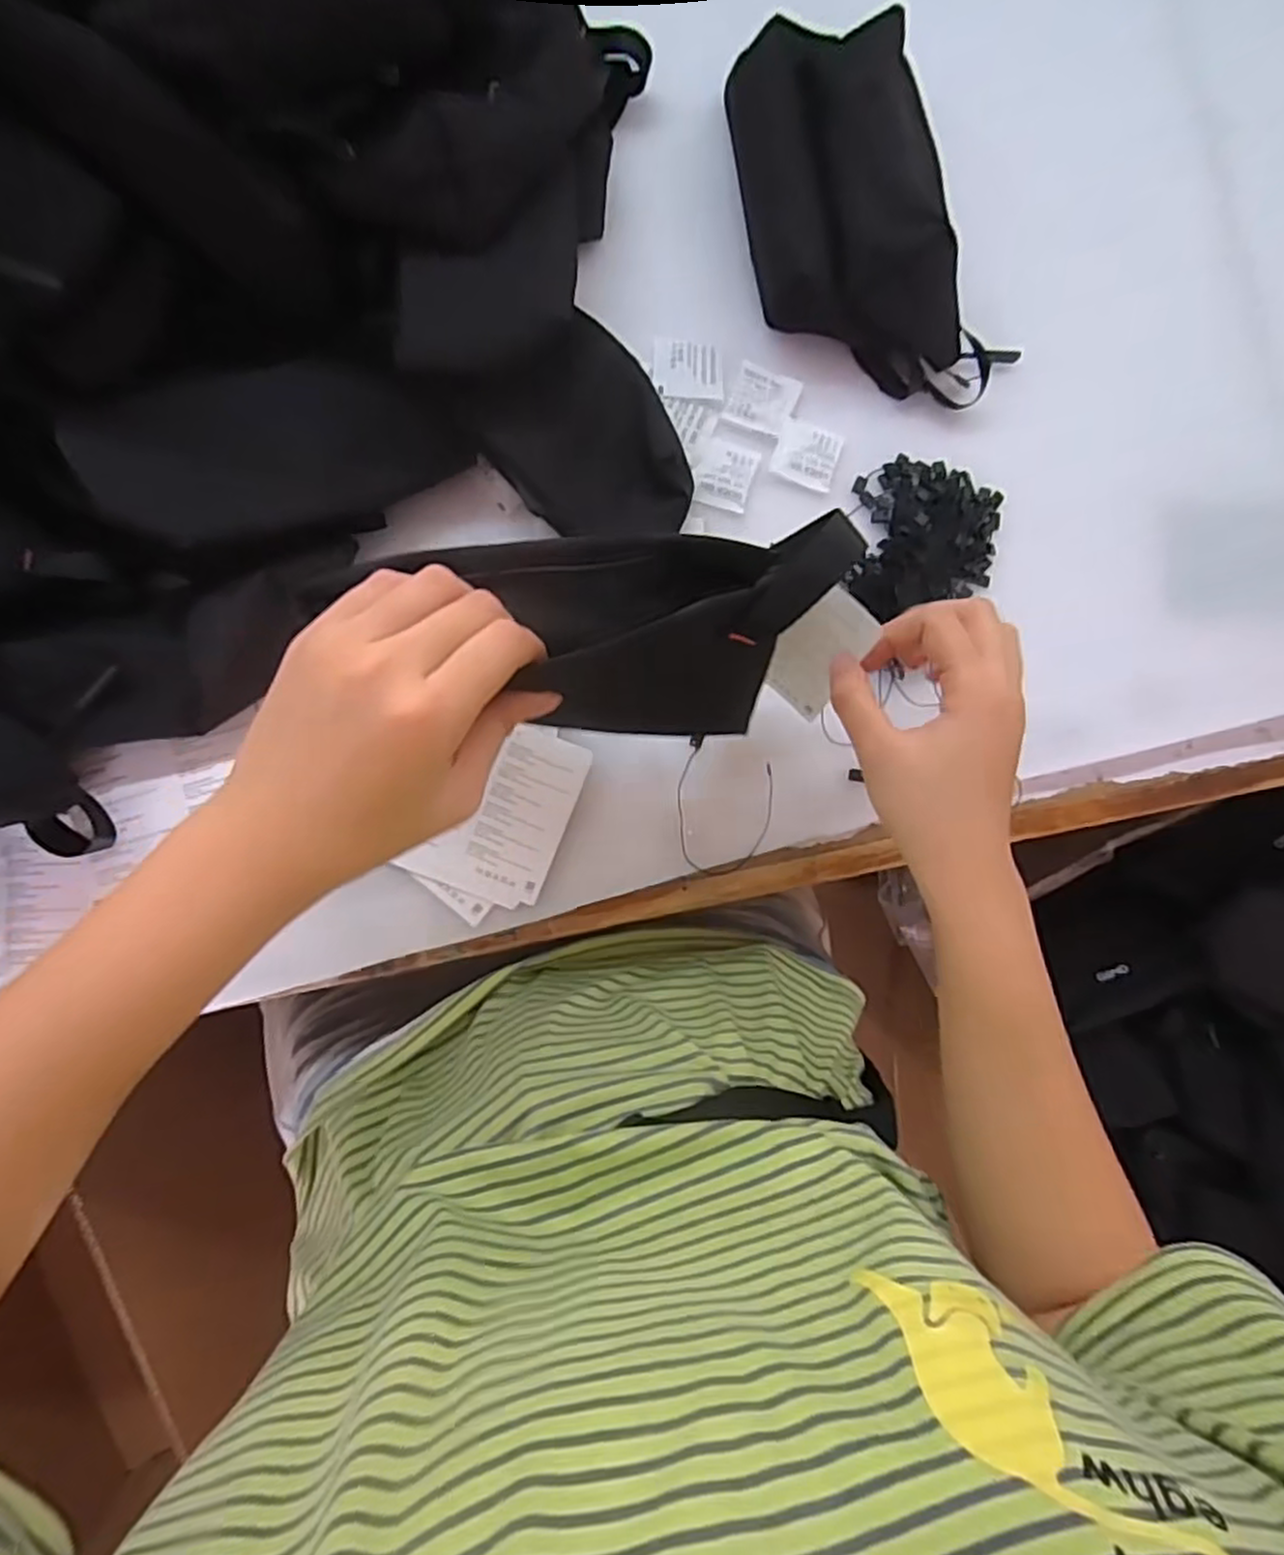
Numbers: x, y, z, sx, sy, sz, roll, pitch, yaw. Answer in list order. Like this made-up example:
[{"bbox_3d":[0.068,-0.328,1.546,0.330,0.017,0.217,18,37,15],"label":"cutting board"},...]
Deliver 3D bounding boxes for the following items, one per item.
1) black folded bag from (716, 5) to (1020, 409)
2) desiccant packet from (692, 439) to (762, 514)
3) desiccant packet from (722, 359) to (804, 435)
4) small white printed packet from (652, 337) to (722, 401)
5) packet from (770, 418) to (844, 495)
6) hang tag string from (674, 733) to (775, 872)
[{"bbox_3d":[0.127,-0.330,0.415,0.120,0.071,0.210,-17,88,-7],"label":"black folded bag"},{"bbox_3d":[0.049,-0.179,0.432,0.034,0.004,0.040,18,85,-4],"label":"desiccant packet"},{"bbox_3d":[0.073,-0.227,0.436,0.037,0.004,0.039,23,84,-4],"label":"desiccant packet"},{"bbox_3d":[0.027,-0.241,0.431,0.041,0.004,0.035,1,86,-6],"label":"small white printed packet"},{"bbox_3d":[0.099,-0.195,0.437,0.038,0.004,0.042,17,85,-4],"label":"packet"},{"bbox_3d":[0.046,0.018,0.417,0.057,0.004,0.074,16,85,-5],"label":"hang tag string"}]

